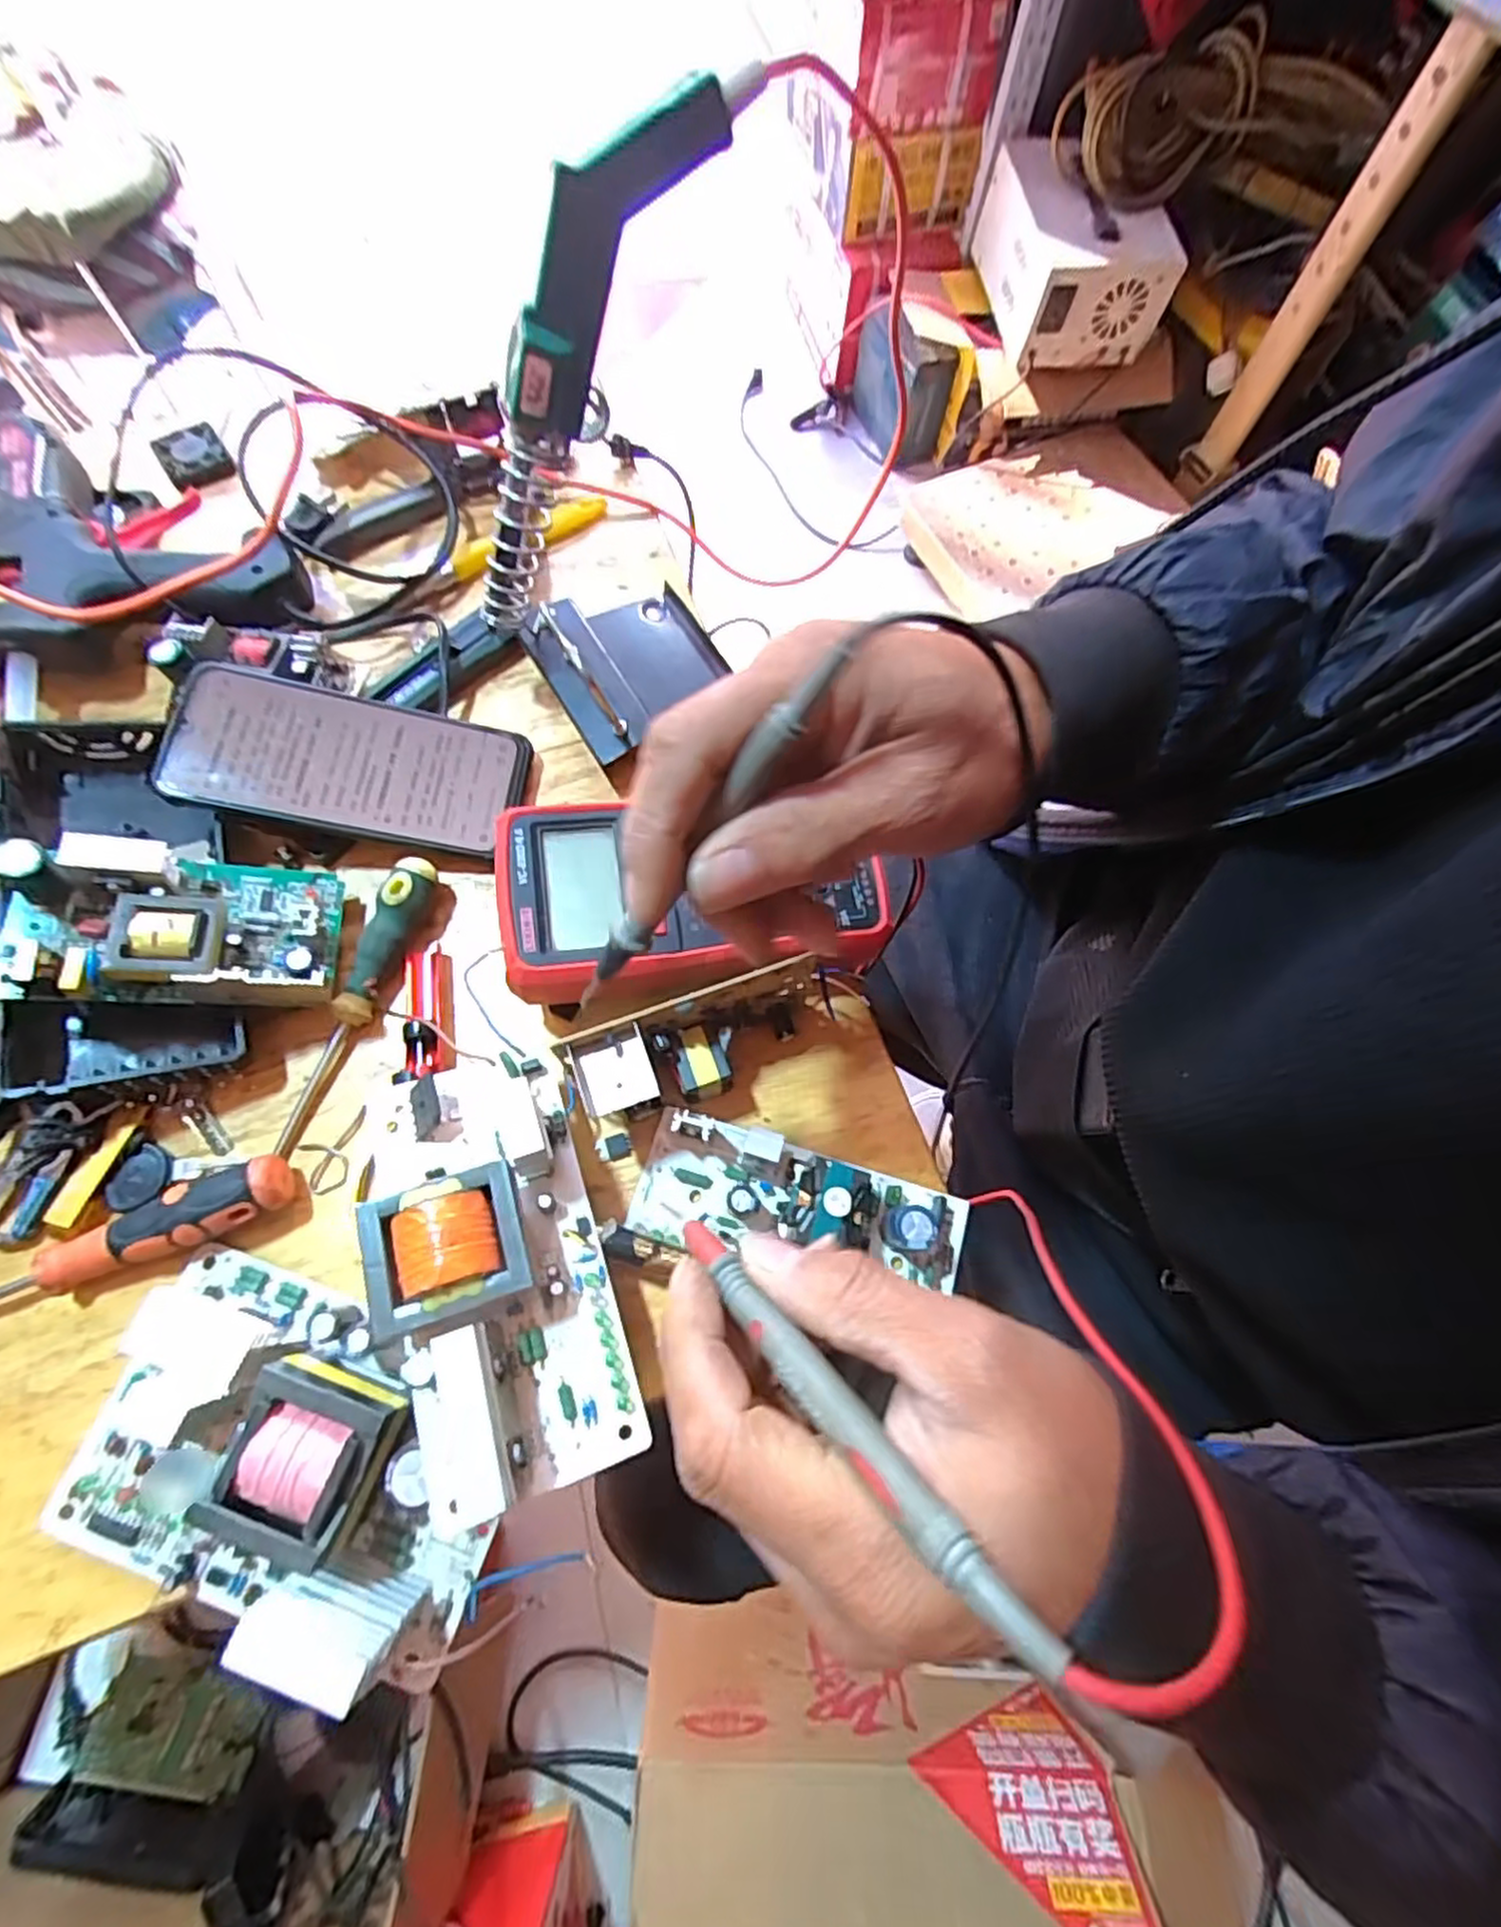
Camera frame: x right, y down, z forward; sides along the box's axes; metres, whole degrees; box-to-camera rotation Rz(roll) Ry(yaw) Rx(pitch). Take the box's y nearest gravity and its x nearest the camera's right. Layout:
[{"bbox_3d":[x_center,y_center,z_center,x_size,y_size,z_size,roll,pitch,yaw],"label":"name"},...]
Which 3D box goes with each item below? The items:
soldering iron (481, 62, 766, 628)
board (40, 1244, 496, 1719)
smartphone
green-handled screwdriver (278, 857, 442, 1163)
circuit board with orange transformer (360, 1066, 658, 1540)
[{"bbox_3d":[-0.076,-0.251,0.316,0.033,0.222,0.053,46,33,13],"label":"soldering iron"},{"bbox_3d":[-0.179,0.186,0.274,0.163,0.055,0.106,19,70,4],"label":"board"},{"bbox_3d":[-0.203,-0.104,0.383,0.162,0.016,0.078,7,69,-16],"label":"smartphone"},{"bbox_3d":[-0.187,0.017,0.353,0.019,0.027,0.145,18,70,4],"label":"green-handled screwdriver"},{"bbox_3d":[-0.099,0.112,0.283,0.075,0.050,0.161,-17,72,-9],"label":"circuit board with orange transformer"}]

